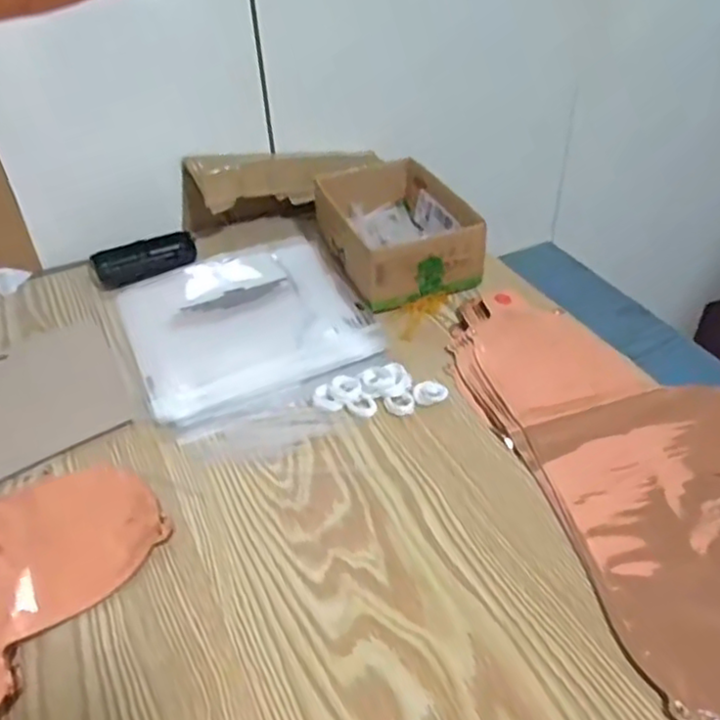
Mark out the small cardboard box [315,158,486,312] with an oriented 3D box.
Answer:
[{"bbox_3d":[0.034,-0.145,0.712,0.129,0.062,0.205,-14,42,-12],"label":"small cardboard box"}]

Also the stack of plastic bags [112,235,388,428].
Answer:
[{"bbox_3d":[-0.113,-0.048,0.653,0.219,0.014,0.233,-19,43,-17],"label":"stack of plastic bags"}]

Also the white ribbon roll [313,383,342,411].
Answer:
[{"bbox_3d":[-0.030,0.032,0.559,0.020,0.007,0.029,-28,46,-26],"label":"white ribbon roll"}]

